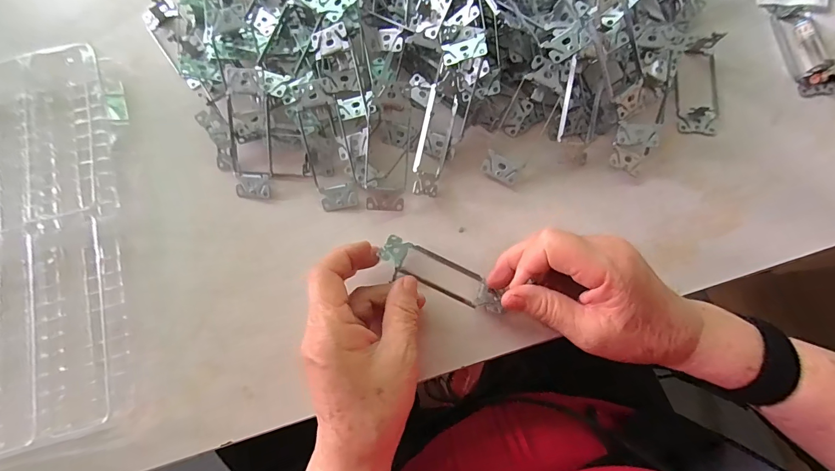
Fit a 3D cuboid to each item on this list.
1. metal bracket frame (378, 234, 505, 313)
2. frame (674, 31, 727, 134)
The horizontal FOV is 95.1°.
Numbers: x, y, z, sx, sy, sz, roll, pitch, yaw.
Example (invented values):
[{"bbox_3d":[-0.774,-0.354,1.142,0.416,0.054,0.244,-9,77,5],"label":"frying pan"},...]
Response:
[{"bbox_3d":[0.019,0.033,0.311,0.107,0.031,0.034,27,79,10],"label":"metal bracket frame"},{"bbox_3d":[0.263,-0.140,0.350,0.039,0.022,0.090,4,77,2],"label":"frame"}]

